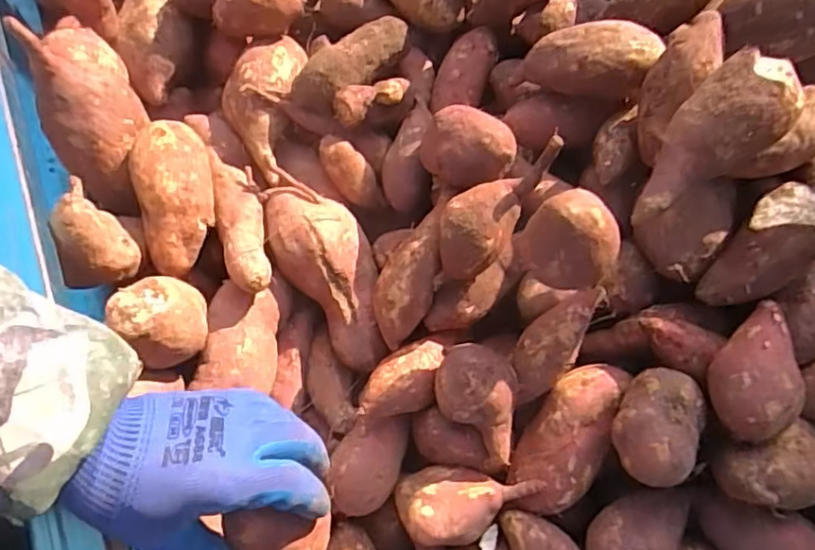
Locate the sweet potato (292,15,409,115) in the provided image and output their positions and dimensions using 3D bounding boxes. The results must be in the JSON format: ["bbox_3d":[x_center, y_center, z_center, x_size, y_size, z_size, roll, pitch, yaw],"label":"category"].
[{"bbox_3d":[-0.053,-0.202,0.587,0.047,0.038,0.129,43,73,15],"label":"sweet potato"}]

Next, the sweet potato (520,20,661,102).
[{"bbox_3d":[0.152,-0.177,0.511,0.100,0.043,0.047,7,68,1],"label":"sweet potato"}]

